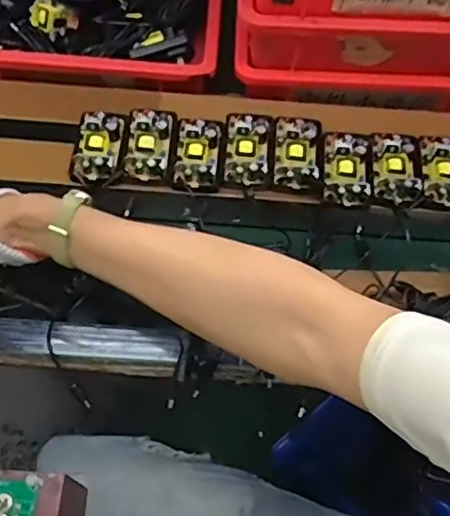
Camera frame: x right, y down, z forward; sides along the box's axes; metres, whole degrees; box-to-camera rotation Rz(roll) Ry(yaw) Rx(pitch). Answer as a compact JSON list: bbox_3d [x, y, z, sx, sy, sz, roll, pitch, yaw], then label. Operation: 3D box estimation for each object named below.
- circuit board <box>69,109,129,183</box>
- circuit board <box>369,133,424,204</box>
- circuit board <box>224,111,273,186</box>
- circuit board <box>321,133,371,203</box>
[{"bbox_3d":[-0.125,-0.114,0.613,0.045,0.016,0.082,6,64,1],"label":"circuit board"},{"bbox_3d":[0.169,-0.092,0.614,0.044,0.020,0.072,-2,64,-3],"label":"circuit board"},{"bbox_3d":[0.022,-0.113,0.621,0.046,0.019,0.084,6,64,1],"label":"circuit board"},{"bbox_3d":[0.120,-0.093,0.611,0.046,0.022,0.076,5,64,0],"label":"circuit board"}]

